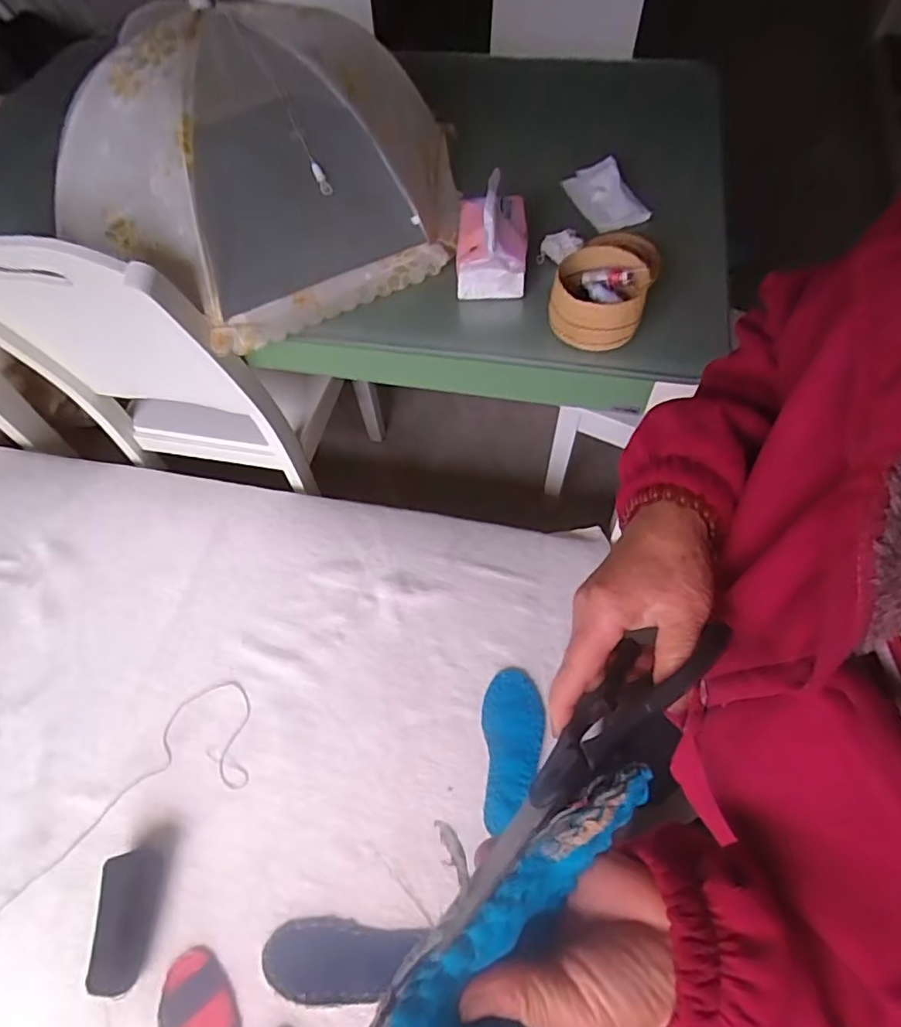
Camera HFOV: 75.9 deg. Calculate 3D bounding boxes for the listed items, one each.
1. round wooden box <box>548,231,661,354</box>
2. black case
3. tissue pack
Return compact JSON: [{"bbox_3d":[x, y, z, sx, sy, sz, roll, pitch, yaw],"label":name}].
[{"bbox_3d":[0.185,-0.271,0.719,0.114,0.065,0.122,13,62,10],"label":"round wooden box"},{"bbox_3d":[-0.405,0.505,0.722,0.061,0.035,0.145,-9,60,-2],"label":"black case"},{"bbox_3d":[0.054,-0.368,0.772,0.096,0.088,0.132,0,60,3],"label":"tissue pack"}]

